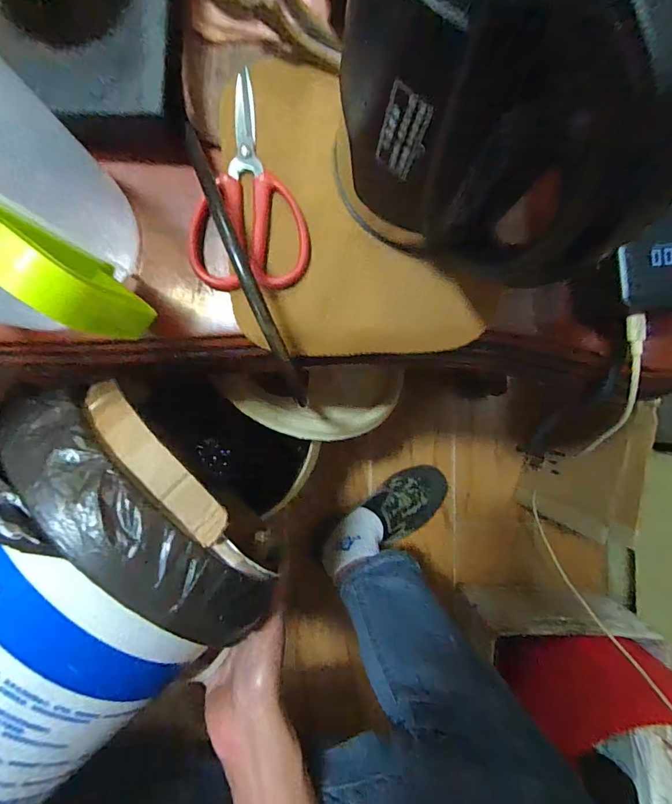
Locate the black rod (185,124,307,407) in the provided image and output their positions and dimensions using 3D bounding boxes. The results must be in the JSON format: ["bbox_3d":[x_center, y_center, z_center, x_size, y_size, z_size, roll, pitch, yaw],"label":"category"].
[{"bbox_3d":[-0.051,-0.070,0.253,0.009,0.028,0.154,-22,90,-2],"label":"black rod"}]

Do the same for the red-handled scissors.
[{"bbox_3d":[-0.059,-0.146,0.276,0.076,0.010,0.139,-2,90,-2],"label":"red-handled scissors"}]

